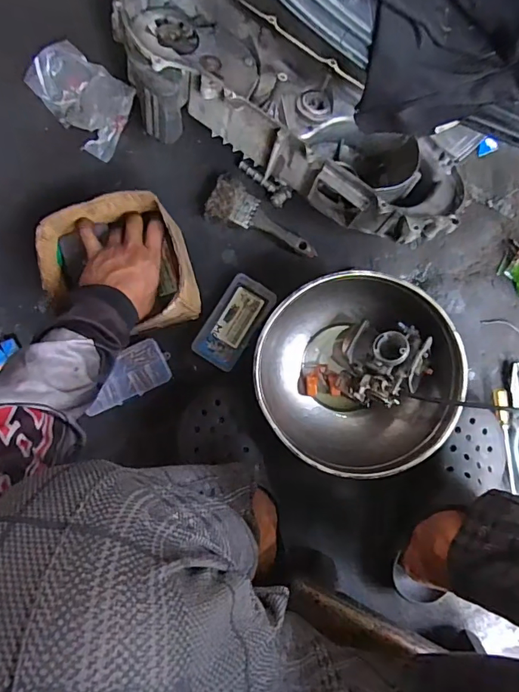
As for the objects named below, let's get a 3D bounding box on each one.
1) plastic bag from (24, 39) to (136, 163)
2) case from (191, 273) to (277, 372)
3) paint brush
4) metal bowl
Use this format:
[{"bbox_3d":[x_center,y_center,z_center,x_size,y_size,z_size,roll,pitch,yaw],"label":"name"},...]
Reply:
[{"bbox_3d":[-0.243,-0.336,0.618,0.137,0.048,0.102,36,90,3],"label":"plastic bag"},{"bbox_3d":[-0.036,-0.033,0.635,0.067,0.015,0.128,33,90,3],"label":"case"},{"bbox_3d":[0.007,-0.171,0.633,0.161,0.017,0.055,28,89,-11],"label":"paint brush"},{"bbox_3d":[0.125,0.037,0.594,0.248,0.099,0.238,0,88,2],"label":"metal bowl"}]

